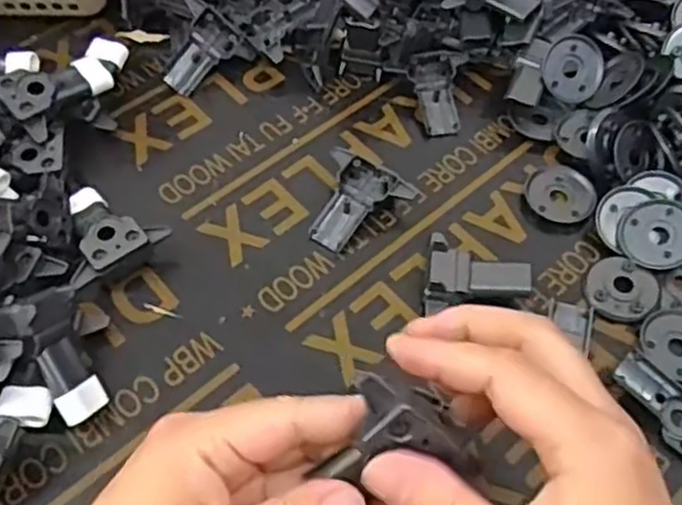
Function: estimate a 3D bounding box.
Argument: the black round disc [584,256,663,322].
[{"bbox_3d":[0.162,0.021,0.414,0.040,0.007,0.038,1,58,-2],"label":"black round disc"}]

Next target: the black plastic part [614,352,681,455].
[{"bbox_3d":[0.170,0.080,0.374,0.059,0.011,0.033,35,62,18],"label":"black plastic part"}]

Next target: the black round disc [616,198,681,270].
[{"bbox_3d":[0.187,-0.010,0.424,0.044,0.005,0.043,-7,69,19],"label":"black round disc"}]

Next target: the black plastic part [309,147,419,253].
[{"bbox_3d":[0.005,-0.030,0.435,0.057,0.021,0.057,33,62,17],"label":"black plastic part"}]

